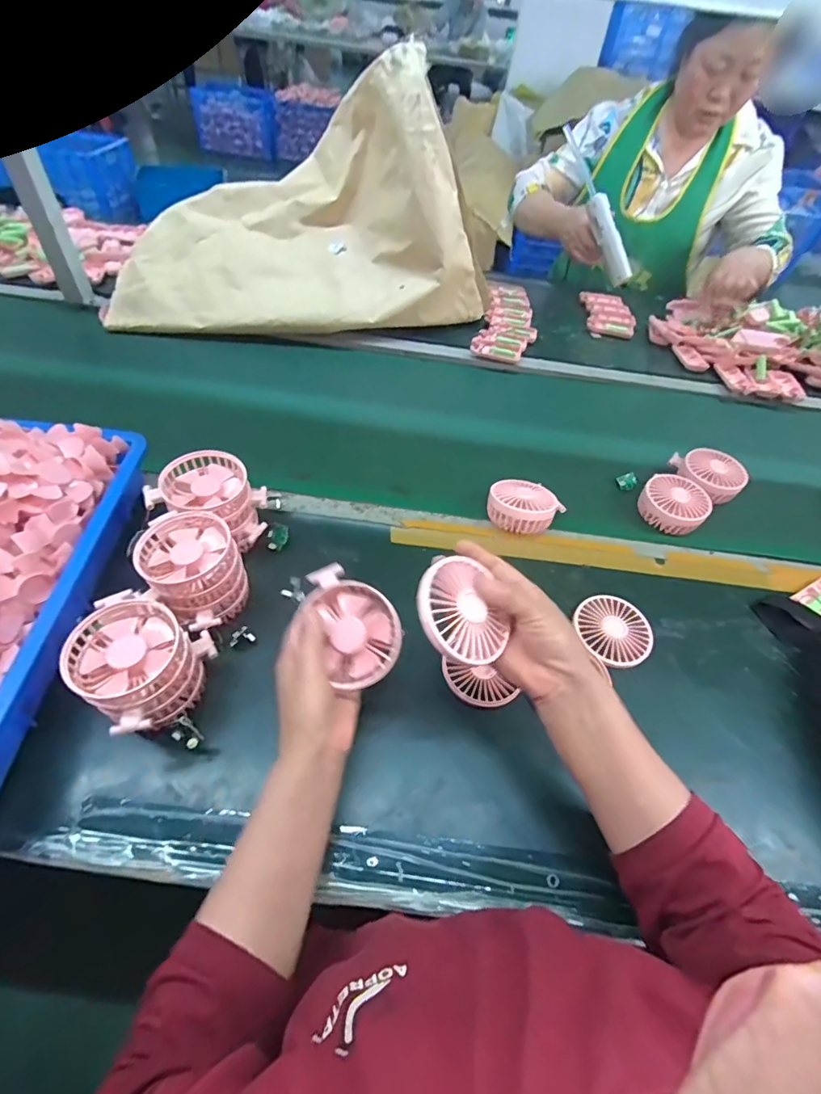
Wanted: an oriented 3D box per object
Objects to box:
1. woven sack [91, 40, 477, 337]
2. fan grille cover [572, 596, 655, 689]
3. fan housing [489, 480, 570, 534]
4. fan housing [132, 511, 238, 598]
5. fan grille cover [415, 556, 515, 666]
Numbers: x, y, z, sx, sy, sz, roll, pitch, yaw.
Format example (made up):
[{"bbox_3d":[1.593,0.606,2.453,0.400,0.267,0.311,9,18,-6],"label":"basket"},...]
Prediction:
[{"bbox_3d":[-0.209,-0.619,0.871,0.694,0.308,0.322,-6,52,-11],"label":"woven sack"},{"bbox_3d":[0.237,0.096,0.555,0.080,0.015,0.086,-12,53,-15],"label":"fan grille cover"},{"bbox_3d":[0.152,-0.055,0.641,0.088,0.045,0.077,-24,57,-24],"label":"fan housing"},{"bbox_3d":[-0.228,0.001,0.483,0.087,0.028,0.090,3,51,-4],"label":"fan housing"},{"bbox_3d":[0.042,0.050,0.378,0.075,0.010,0.083,-26,83,-38],"label":"fan grille cover"}]

